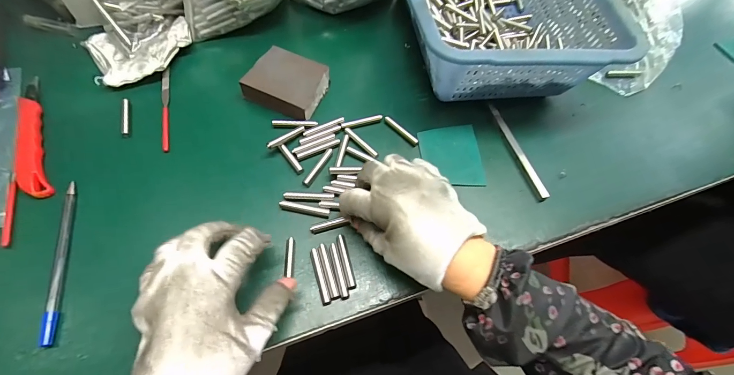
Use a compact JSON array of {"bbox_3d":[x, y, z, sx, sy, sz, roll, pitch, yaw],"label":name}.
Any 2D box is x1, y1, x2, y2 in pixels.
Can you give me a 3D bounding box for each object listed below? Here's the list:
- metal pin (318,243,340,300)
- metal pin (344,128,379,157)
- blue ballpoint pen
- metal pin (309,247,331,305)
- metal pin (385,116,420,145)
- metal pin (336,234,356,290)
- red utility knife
[{"bbox_3d":[-0.034,0.072,0.288,0.008,0.006,0.049,-15,63,-11],"label":"metal pin"},{"bbox_3d":[-0.006,-0.049,0.358,0.006,0.004,0.048,-40,71,-22],"label":"metal pin"},{"bbox_3d":[-0.257,0.058,0.278,0.008,0.006,0.141,-13,63,-10],"label":"blue ballpoint pen"},{"bbox_3d":[-0.041,0.076,0.286,0.007,0.007,0.049,-15,63,-11],"label":"metal pin"},{"bbox_3d":[0.038,-0.064,0.372,0.007,0.007,0.048,-40,70,-21],"label":"metal pin"},{"bbox_3d":[-0.019,0.066,0.295,0.008,0.006,0.048,-12,63,-10],"label":"metal pin"},{"bbox_3d":[-0.334,-0.054,0.328,0.024,0.009,0.156,-24,65,-15],"label":"red utility knife"}]

